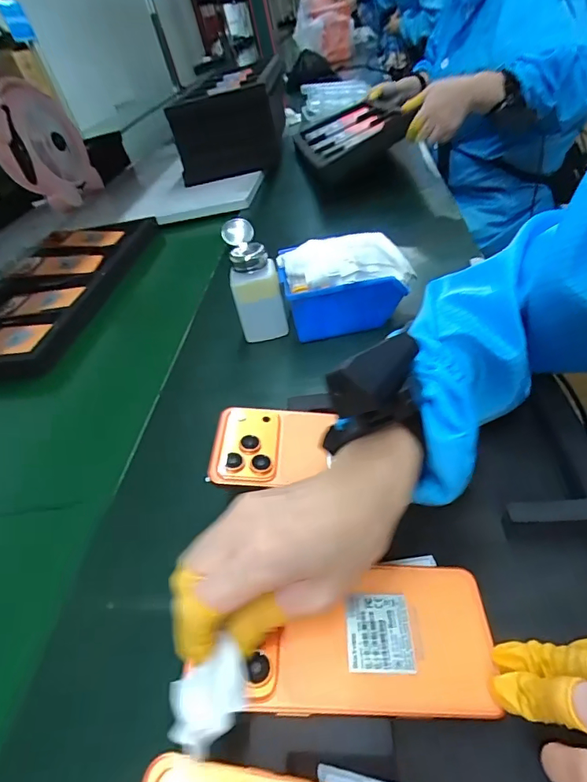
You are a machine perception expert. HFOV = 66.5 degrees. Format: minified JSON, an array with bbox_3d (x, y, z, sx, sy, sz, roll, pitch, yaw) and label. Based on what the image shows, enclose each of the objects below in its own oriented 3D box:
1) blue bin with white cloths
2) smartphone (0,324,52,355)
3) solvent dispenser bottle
[{"bbox_3d":[0.063,-0.118,0.514,0.143,0.104,0.088,-16,39,1],"label":"blue bin with white cloths"},{"bbox_3d":[-0.427,-0.072,0.646,0.142,0.015,0.069,-5,41,13],"label":"smartphone"},{"bbox_3d":[-0.043,-0.121,0.513,0.055,0.133,0.055,-14,39,3],"label":"solvent dispenser bottle"}]

